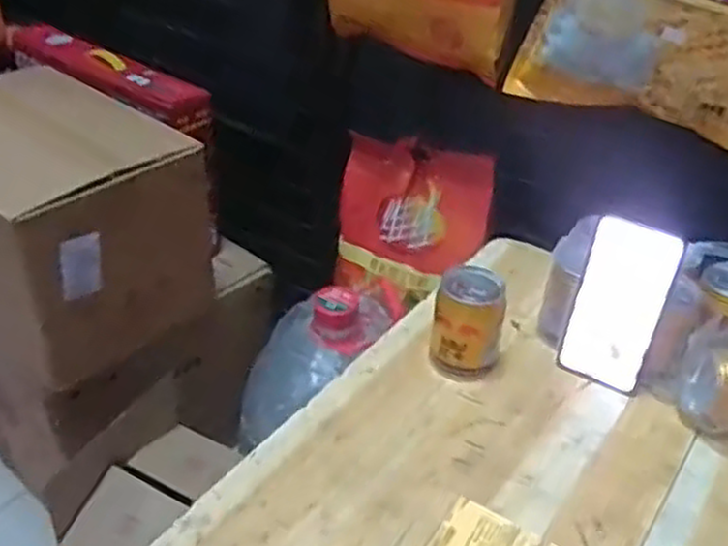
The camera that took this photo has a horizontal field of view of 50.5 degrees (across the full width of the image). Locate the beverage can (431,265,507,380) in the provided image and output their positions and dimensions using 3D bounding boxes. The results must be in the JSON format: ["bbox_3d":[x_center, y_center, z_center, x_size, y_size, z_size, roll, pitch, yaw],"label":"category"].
[{"bbox_3d":[0.098,0.048,0.723,0.064,0.092,0.063,10,36,10],"label":"beverage can"}]

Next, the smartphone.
[{"bbox_3d":[0.232,0.031,0.700,0.077,0.160,0.010,20,28,19],"label":"smartphone"}]

